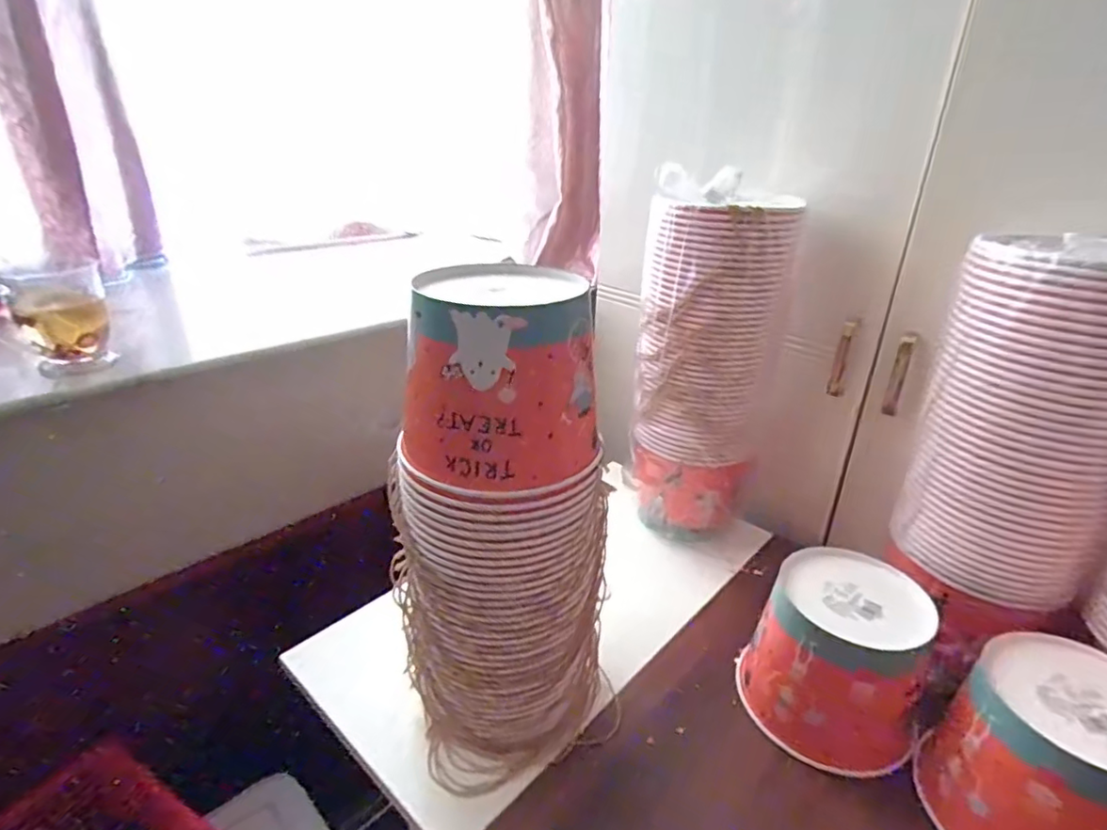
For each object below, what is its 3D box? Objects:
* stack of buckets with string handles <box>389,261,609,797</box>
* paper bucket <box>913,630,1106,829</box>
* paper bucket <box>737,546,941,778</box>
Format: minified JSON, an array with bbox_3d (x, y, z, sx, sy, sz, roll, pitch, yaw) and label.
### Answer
[{"bbox_3d":[-0.041,0.098,0.492,0.164,0.397,0.139,-18,32,-35],"label":"stack of buckets with string handles"},{"bbox_3d":[0.389,0.273,0.457,0.142,0.129,0.148,-16,31,-33],"label":"paper bucket"},{"bbox_3d":[0.263,0.222,0.554,0.153,0.128,0.139,18,30,30],"label":"paper bucket"}]

